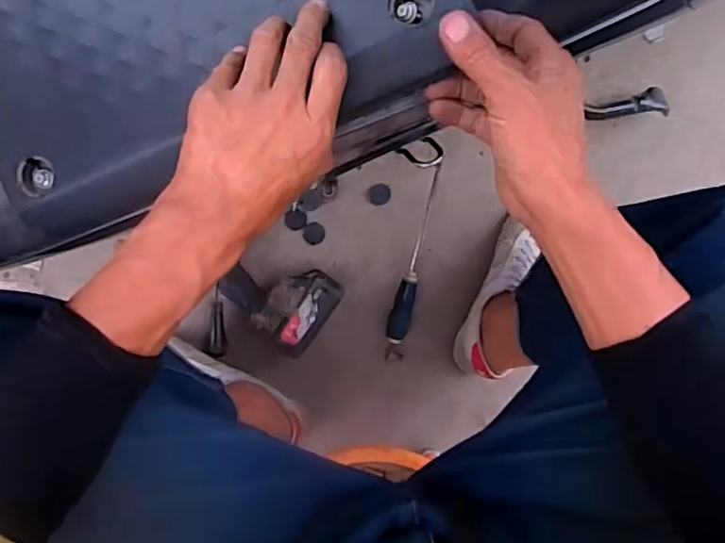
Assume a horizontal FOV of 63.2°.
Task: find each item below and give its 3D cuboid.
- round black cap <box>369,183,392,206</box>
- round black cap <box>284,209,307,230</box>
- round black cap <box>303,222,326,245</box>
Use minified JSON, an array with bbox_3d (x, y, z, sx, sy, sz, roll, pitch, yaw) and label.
[{"bbox_3d":[0.025,-0.108,0.831,0.031,0.004,0.030,0,92,-4],"label":"round black cap"},{"bbox_3d":[-0.094,-0.072,0.826,0.031,0.006,0.028,-1,92,-4],"label":"round black cap"},{"bbox_3d":[-0.069,-0.054,0.830,0.030,0.005,0.032,0,92,-4],"label":"round black cap"}]

